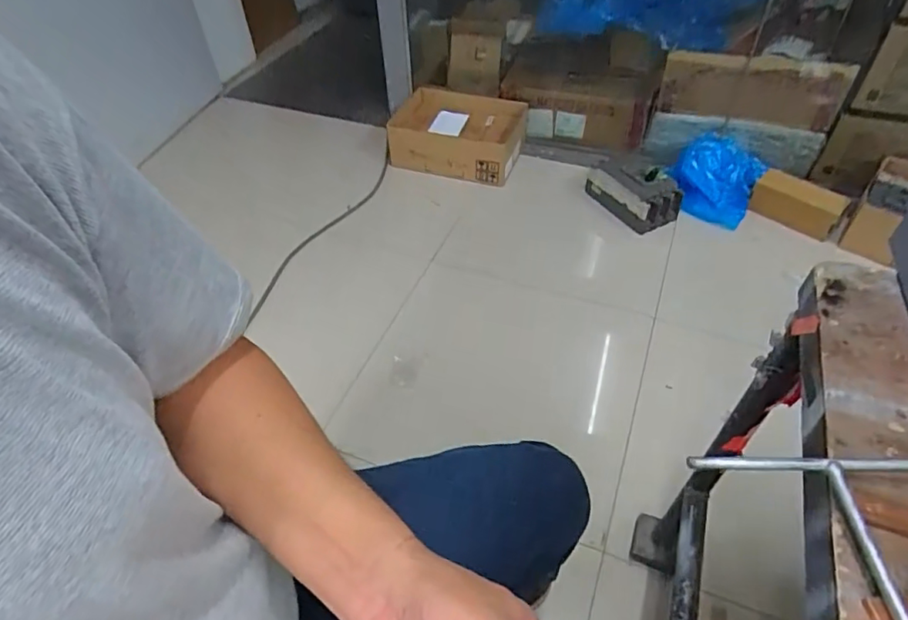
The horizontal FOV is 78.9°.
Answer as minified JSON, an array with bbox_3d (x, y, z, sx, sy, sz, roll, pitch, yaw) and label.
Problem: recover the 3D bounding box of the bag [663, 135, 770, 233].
[{"bbox_3d":[0.740,-0.370,1.584,0.233,0.138,0.275,24,52,23],"label":"bag"}]

